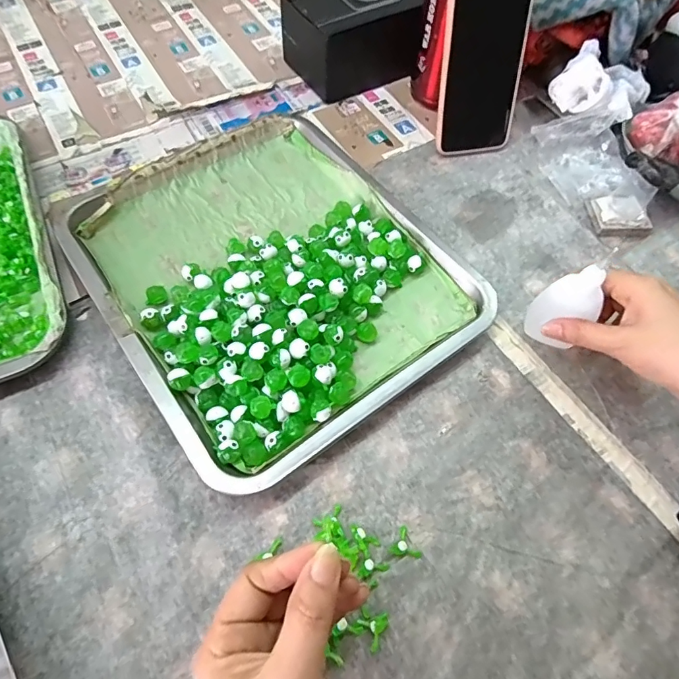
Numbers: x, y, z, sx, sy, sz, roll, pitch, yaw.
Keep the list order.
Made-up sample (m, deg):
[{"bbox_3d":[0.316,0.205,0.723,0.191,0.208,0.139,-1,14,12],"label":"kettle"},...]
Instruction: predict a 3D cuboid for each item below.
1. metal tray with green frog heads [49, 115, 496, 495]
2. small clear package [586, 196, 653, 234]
[{"bbox_3d":[-0.057,-0.061,0.380,0.256,0.026,0.300,-34,67,-19],"label":"metal tray with green frog heads"},{"bbox_3d":[0.268,-0.120,0.433,0.051,0.014,0.041,1,61,-2],"label":"small clear package"}]

